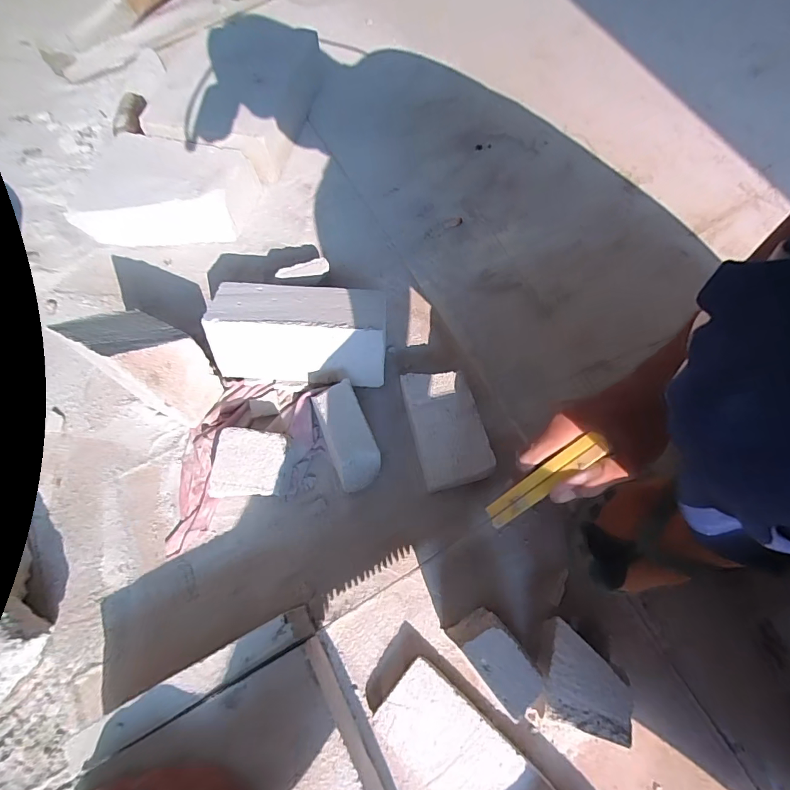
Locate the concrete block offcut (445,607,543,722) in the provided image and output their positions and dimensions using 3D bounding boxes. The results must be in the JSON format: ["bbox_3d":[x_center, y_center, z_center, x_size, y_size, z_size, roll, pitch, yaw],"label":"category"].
[{"bbox_3d":[0.089,0.239,0.391,0.041,0.075,0.072,-34,72,-13],"label":"concrete block offcut"}]

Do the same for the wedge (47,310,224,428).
[{"bbox_3d":[-0.257,-0.032,0.457,0.096,0.164,0.078,28,70,11],"label":"wedge"}]

